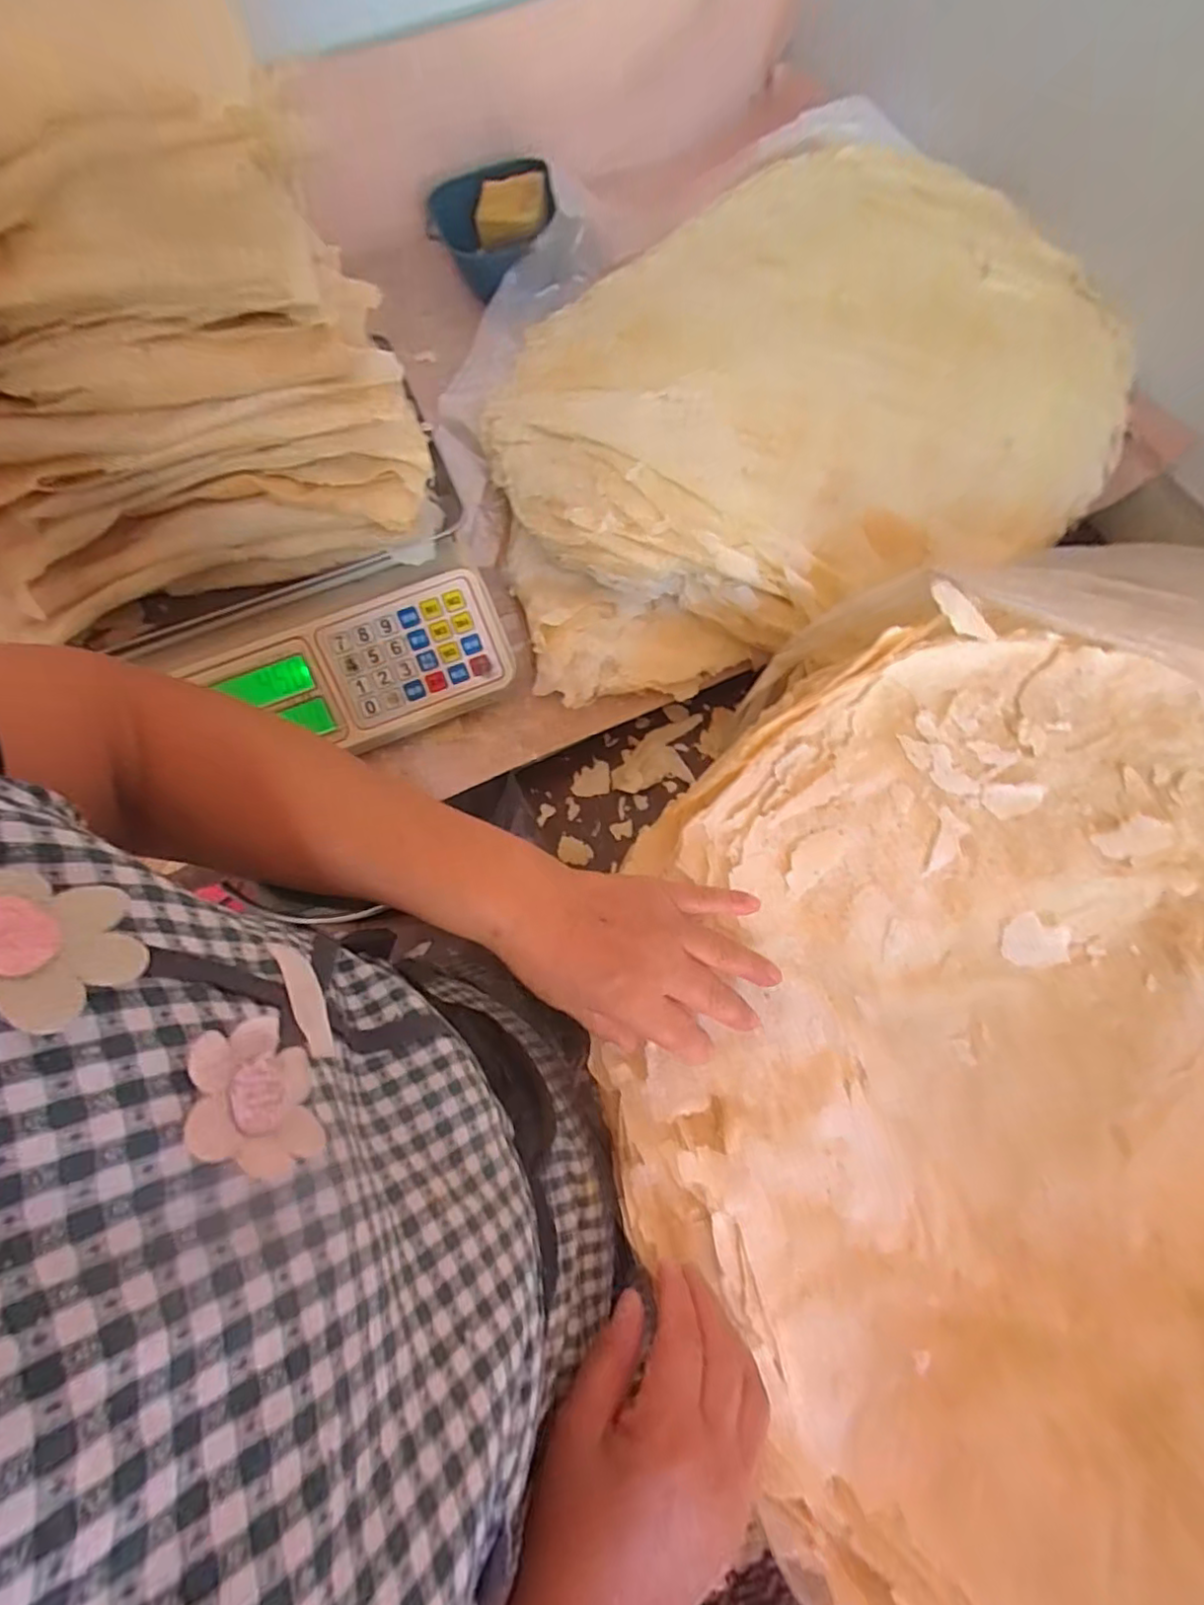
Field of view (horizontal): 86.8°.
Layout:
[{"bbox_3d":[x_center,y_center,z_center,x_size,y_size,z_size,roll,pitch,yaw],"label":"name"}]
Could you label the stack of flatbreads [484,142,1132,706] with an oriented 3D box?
[{"bbox_3d":[0.150,-0.358,0.552,0.508,0.103,0.448,-15,70,-3],"label":"stack of flatbreads"}]

